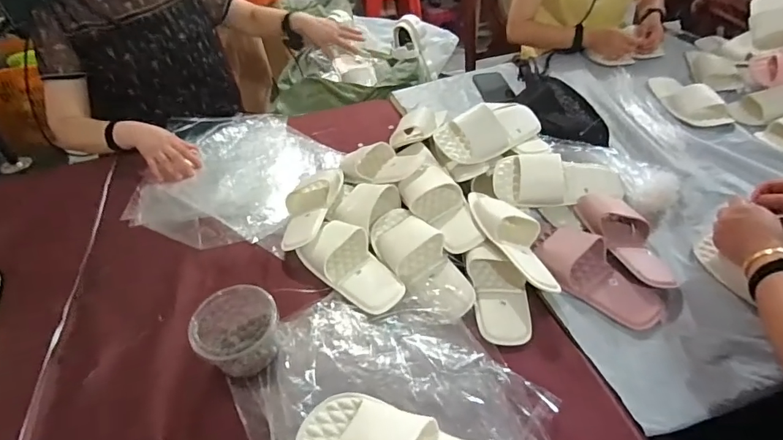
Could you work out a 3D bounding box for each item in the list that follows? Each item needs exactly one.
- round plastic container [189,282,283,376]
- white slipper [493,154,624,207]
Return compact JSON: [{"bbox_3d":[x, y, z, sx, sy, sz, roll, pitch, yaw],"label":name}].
[{"bbox_3d":[-0.218,0.158,0.634,0.116,0.092,0.100,-36,52,-27],"label":"round plastic container"},{"bbox_3d":[0.301,-0.077,0.789,0.228,0.053,0.094,0,43,5],"label":"white slipper"}]

